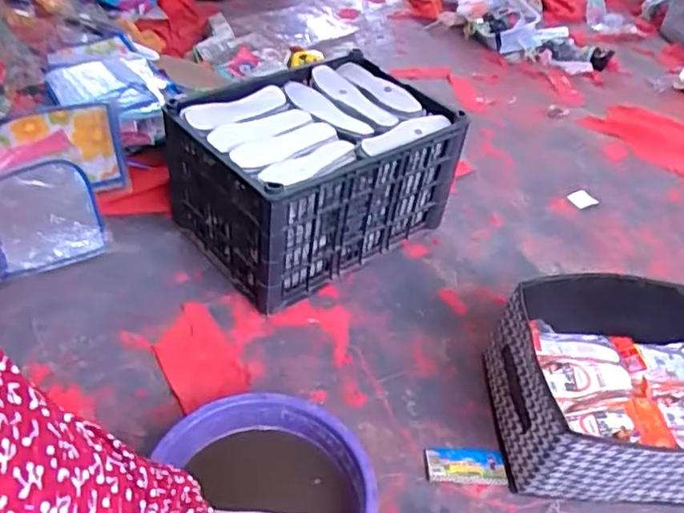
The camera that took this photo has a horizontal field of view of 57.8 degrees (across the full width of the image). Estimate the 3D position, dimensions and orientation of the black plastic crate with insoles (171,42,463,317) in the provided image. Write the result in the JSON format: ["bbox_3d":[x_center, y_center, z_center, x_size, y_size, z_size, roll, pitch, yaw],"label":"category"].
[{"bbox_3d":[-0.060,-0.176,1.280,0.469,0.282,0.378,-25,50,-31],"label":"black plastic crate with insoles"}]

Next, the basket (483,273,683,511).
[{"bbox_3d":[0.482,0.215,0.994,0.452,0.186,0.332,3,42,-6],"label":"basket"}]

